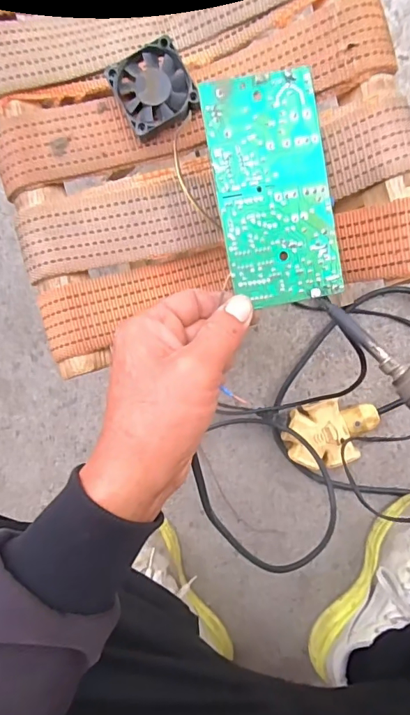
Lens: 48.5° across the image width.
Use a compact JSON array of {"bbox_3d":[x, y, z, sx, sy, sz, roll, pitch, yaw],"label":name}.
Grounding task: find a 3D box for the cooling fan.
[{"bbox_3d":[-0.034,-0.183,0.311,0.049,0.014,0.051,-26,94,7],"label":"cooling fan"}]

